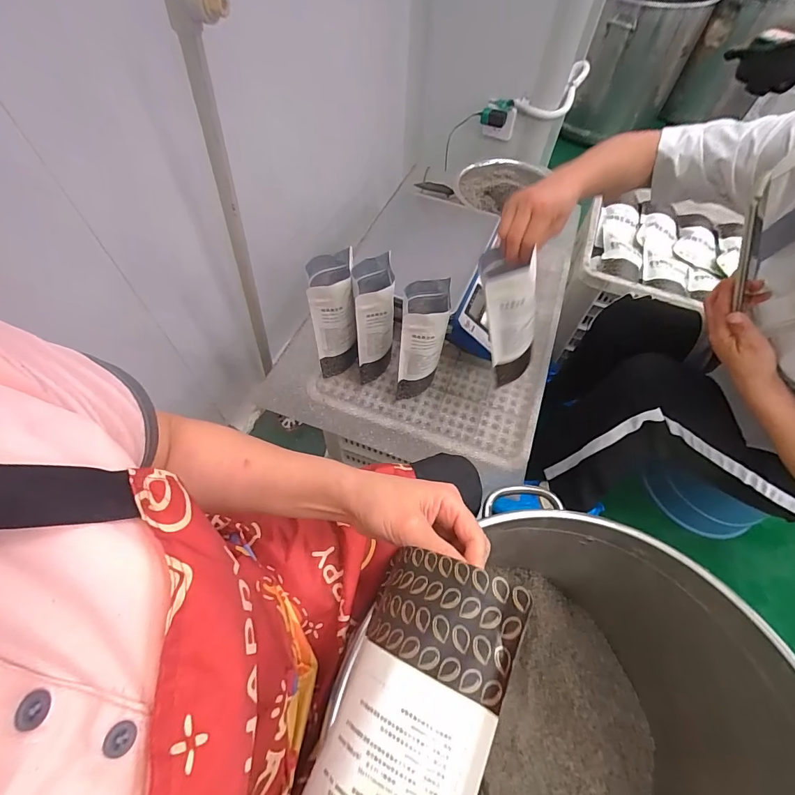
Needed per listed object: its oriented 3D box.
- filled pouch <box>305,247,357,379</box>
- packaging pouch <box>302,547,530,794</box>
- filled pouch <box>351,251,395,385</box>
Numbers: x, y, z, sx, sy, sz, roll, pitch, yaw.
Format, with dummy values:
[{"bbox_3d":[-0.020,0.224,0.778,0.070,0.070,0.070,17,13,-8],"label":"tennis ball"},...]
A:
[{"bbox_3d":[-0.103,-0.127,0.673,0.064,0.225,0.091,-2,61,-4],"label":"filled pouch"},{"bbox_3d":[-0.005,0.190,0.196,0.074,0.039,0.215,23,63,10],"label":"packaging pouch"},{"bbox_3d":[-0.039,-0.118,0.669,0.058,0.229,0.100,0,60,-3],"label":"filled pouch"}]

